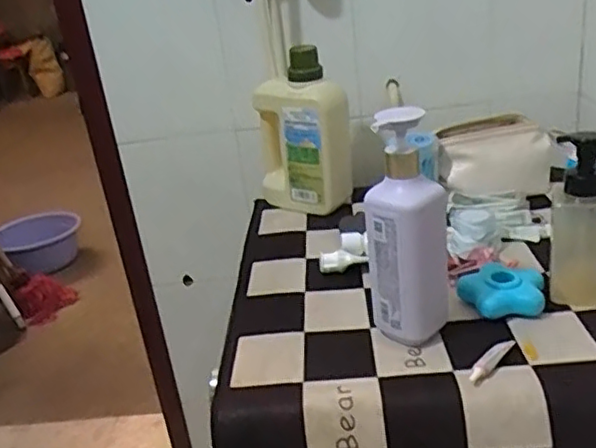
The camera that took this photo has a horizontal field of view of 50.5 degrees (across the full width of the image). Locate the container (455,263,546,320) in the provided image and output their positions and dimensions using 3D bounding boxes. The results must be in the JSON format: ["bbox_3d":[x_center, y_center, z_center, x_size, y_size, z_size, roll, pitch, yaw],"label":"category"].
[{"bbox_3d":[0.251,0.077,0.779,0.103,0.033,0.094,-1,25,13],"label":"container"}]

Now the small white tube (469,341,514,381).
[{"bbox_3d":[0.206,0.147,0.671,0.016,0.017,0.072,17,34,42],"label":"small white tube"}]

